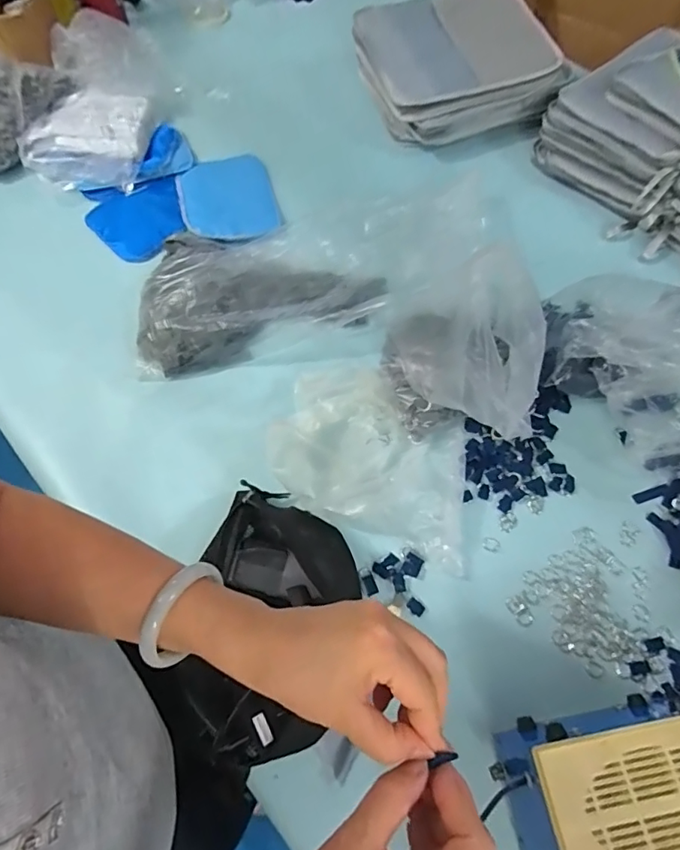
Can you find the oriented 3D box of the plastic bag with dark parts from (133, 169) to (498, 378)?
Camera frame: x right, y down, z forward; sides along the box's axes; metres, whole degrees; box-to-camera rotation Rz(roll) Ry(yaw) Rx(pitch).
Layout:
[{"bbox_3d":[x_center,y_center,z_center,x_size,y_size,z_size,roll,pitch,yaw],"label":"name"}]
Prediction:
[{"bbox_3d":[-0.034,-0.223,0.724,0.531,0.070,0.212,-15,67,-8],"label":"plastic bag with dark parts"}]

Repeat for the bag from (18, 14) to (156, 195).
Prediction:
[{"bbox_3d":[-0.428,-0.551,0.856,0.185,0.102,0.336,-2,66,-2],"label":"bag"}]

